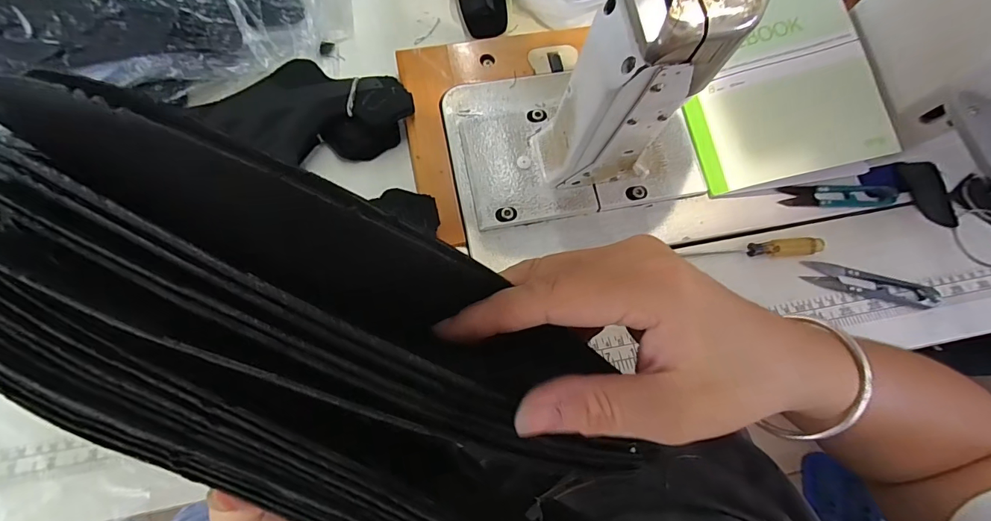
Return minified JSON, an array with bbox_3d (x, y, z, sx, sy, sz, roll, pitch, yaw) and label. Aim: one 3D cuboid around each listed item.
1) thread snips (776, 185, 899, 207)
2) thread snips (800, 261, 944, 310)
[{"bbox_3d":[0.303,-0.058,0.388,0.104,0.012,0.026,4,67,-1],"label":"thread snips"},{"bbox_3d":[0.308,0.020,0.363,0.108,0.009,0.021,13,67,2],"label":"thread snips"}]

